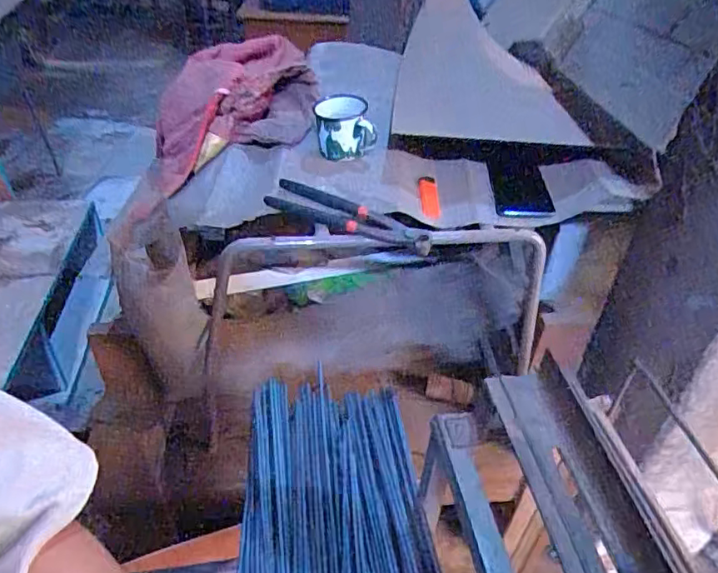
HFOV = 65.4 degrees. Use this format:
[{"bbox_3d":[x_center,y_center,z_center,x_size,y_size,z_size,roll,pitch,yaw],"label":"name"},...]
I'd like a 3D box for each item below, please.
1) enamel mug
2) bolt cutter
[{"bbox_3d":[-0.021,-0.223,0.789,0.079,0.066,0.078,-3,39,-7],"label":"enamel mug"},{"bbox_3d":[-0.013,-0.088,0.707,0.228,0.028,0.051,20,42,22],"label":"bolt cutter"}]

